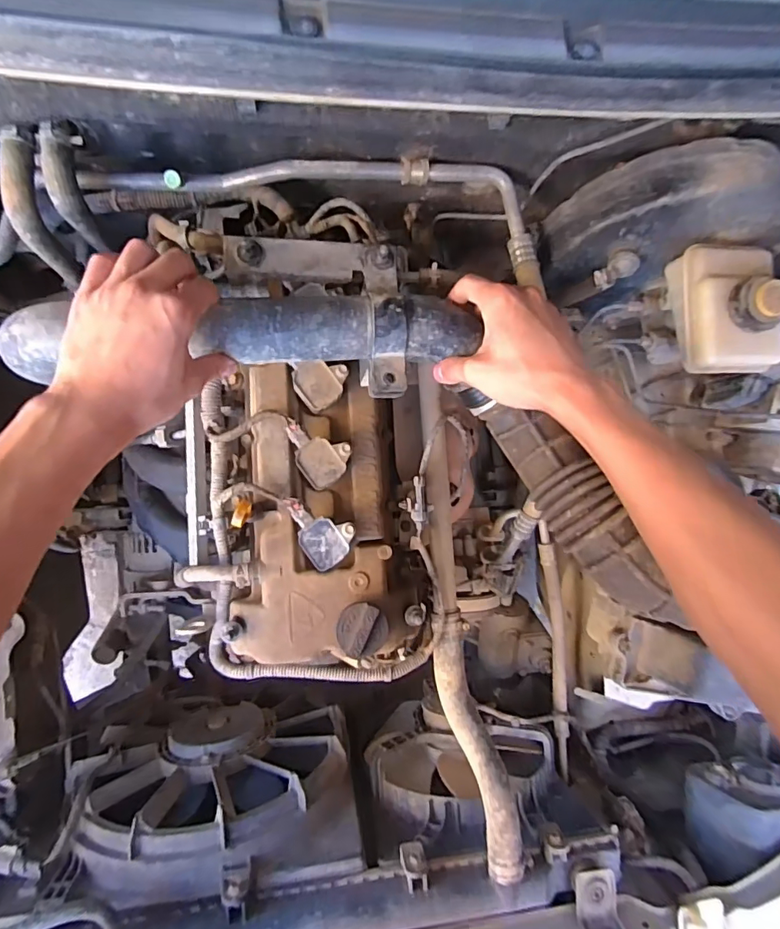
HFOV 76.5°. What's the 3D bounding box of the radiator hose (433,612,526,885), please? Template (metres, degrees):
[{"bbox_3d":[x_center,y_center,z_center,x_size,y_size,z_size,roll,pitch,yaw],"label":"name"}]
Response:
[{"bbox_3d":[0.091,0.297,0.535,0.041,0.064,0.256,-12,61,-8],"label":"radiator hose"}]

